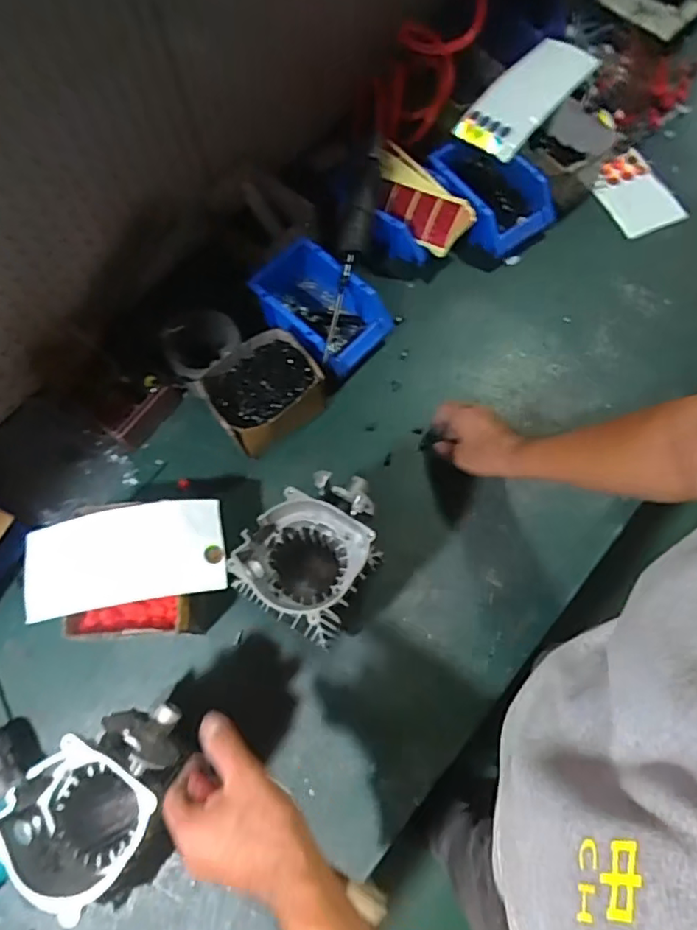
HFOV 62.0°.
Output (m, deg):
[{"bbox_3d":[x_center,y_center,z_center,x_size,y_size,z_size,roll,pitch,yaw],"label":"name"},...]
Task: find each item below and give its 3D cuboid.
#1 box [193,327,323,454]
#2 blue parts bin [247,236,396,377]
[{"bbox_3d":[-0.114,-0.094,0.785,0.154,0.079,0.130,-36,72,-11],"label":"box"},{"bbox_3d":[-0.047,-0.225,0.846,0.196,0.073,0.138,42,76,16],"label":"blue parts bin"}]

